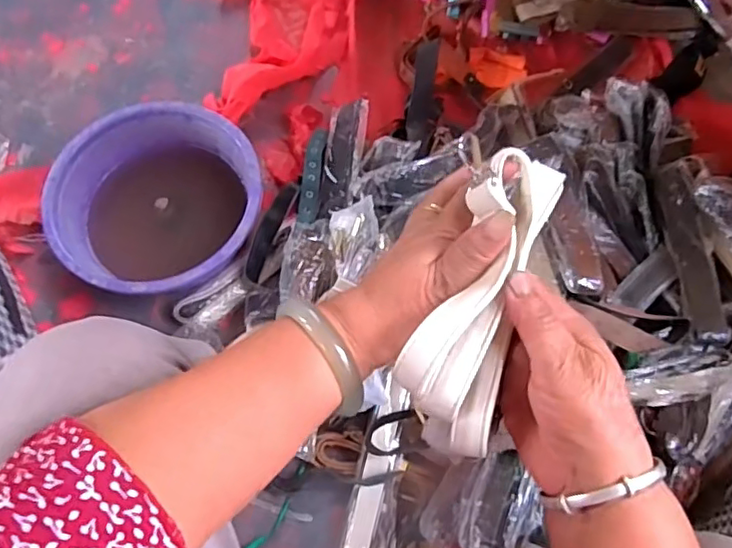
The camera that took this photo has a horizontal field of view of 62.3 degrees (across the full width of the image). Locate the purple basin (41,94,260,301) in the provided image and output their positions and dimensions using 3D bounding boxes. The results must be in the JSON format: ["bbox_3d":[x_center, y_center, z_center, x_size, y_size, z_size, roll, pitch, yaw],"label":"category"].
[{"bbox_3d":[-0.290,-0.092,0.874,0.279,0.115,0.275,0,68,1],"label":"purple basin"}]

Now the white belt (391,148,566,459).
[{"bbox_3d":[0.060,0.012,0.324,0.053,0.025,0.161,18,84,8],"label":"white belt"}]

